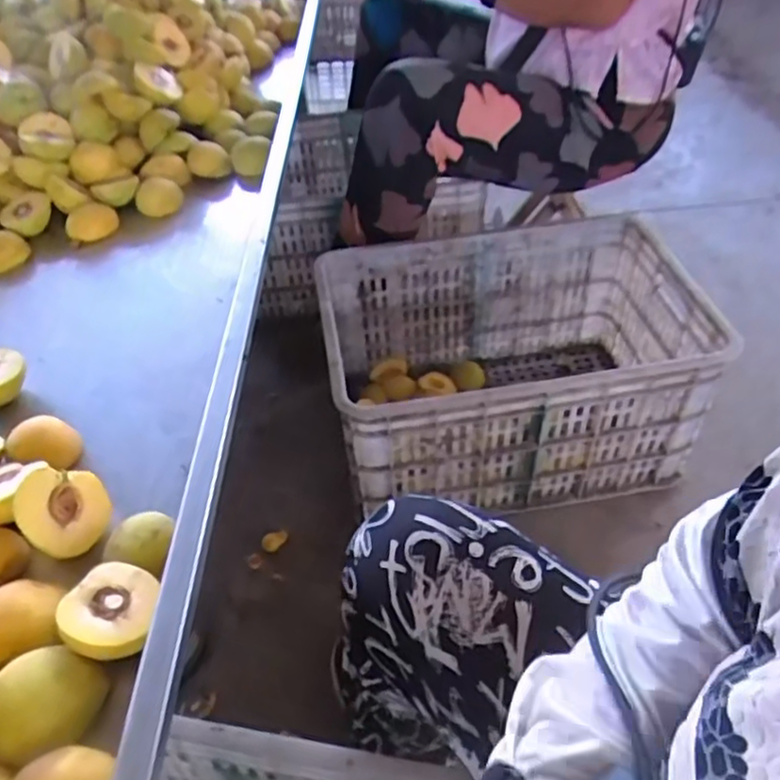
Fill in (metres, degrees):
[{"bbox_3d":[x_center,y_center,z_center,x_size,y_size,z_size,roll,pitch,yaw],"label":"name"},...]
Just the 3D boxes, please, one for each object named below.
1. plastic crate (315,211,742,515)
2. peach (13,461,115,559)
[{"bbox_3d":[0.184,-0.034,1.062,0.534,0.296,0.377,-9,45,-5],"label":"plastic crate"},{"bbox_3d":[-0.257,0.098,0.529,0.066,0.034,0.066,12,63,-24],"label":"peach"}]

